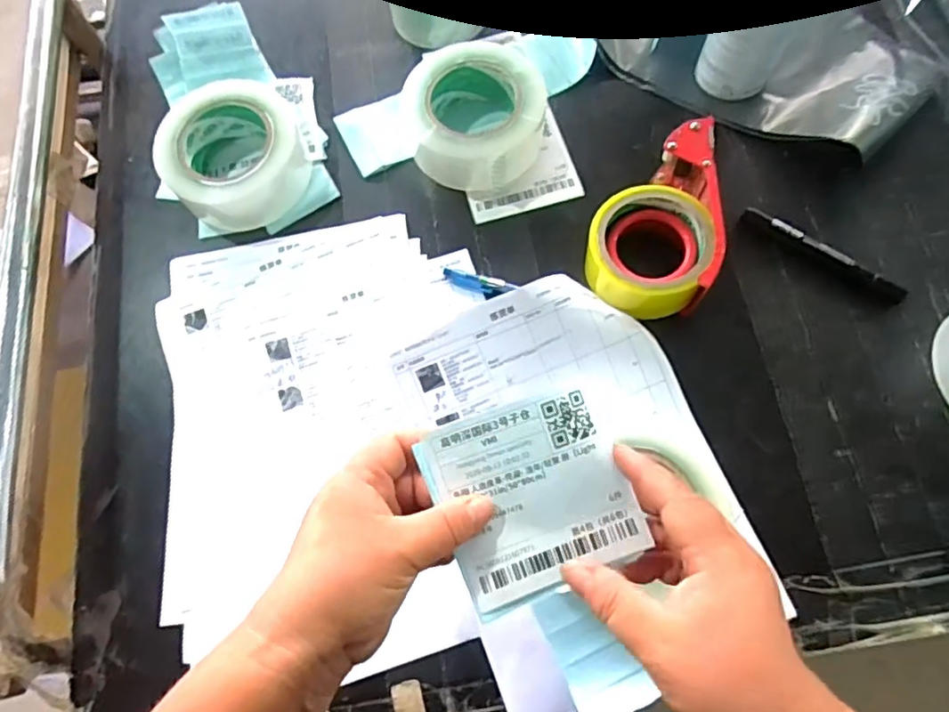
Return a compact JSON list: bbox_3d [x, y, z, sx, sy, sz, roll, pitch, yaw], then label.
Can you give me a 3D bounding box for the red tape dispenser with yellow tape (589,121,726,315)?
[{"bbox_3d":[0.144,-0.110,0.481,0.100,0.053,0.162,4,73,5],"label":"red tape dispenser with yellow tape"}]

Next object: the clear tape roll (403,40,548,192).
[{"bbox_3d":[0.000,-0.213,0.526,0.121,0.064,0.111,-1,71,2],"label":"clear tape roll"}]

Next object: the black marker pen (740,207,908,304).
[{"bbox_3d":[0.280,-0.083,0.479,0.134,0.016,0.018,31,71,11],"label":"black marker pen"}]

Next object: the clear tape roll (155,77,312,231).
[{"bbox_3d":[-0.214,-0.178,0.526,0.120,0.061,0.110,-10,72,0],"label":"clear tape roll"}]

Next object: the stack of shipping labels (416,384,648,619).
[{"bbox_3d":[0.033,0.076,0.317,0.099,0.006,0.100,-21,90,-2],"label":"stack of shipping labels"}]

